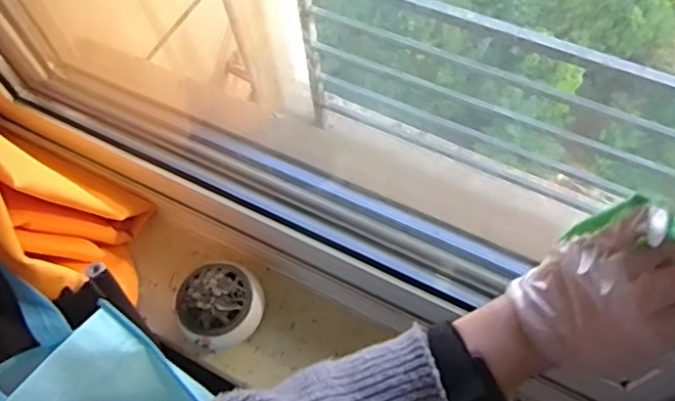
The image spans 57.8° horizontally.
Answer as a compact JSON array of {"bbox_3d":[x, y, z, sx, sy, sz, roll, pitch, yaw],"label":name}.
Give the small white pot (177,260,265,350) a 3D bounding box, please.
[{"bbox_3d":[-0.119,0.110,0.634,0.083,0.063,0.078,-2,61,3],"label":"small white pot"}]

